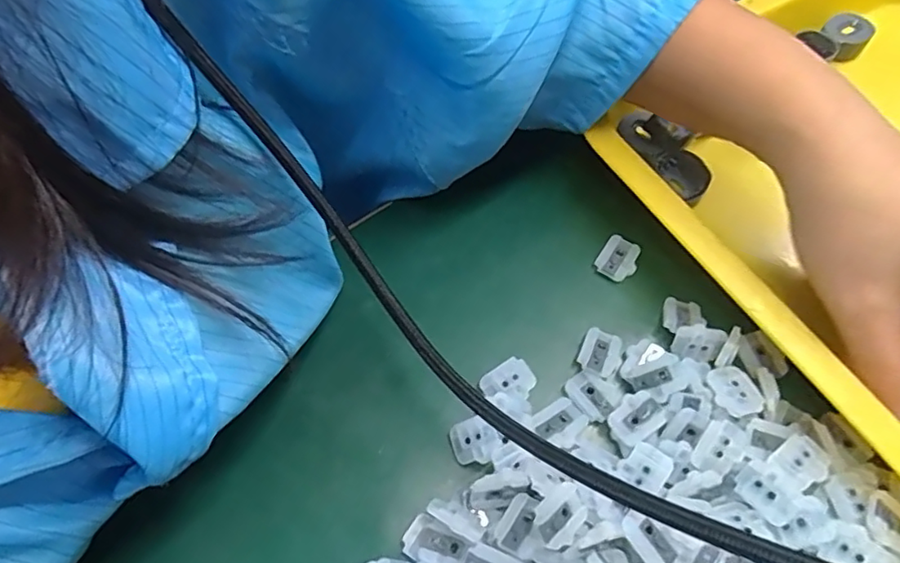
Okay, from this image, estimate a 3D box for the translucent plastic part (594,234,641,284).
[{"bbox_3d":[0.080,-0.011,0.275,0.018,0.005,0.020,31,65,15],"label":"translucent plastic part"}]

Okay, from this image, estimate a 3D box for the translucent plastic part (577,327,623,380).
[{"bbox_3d":[0.065,0.031,0.250,0.017,0.005,0.022,24,63,11],"label":"translucent plastic part"}]

